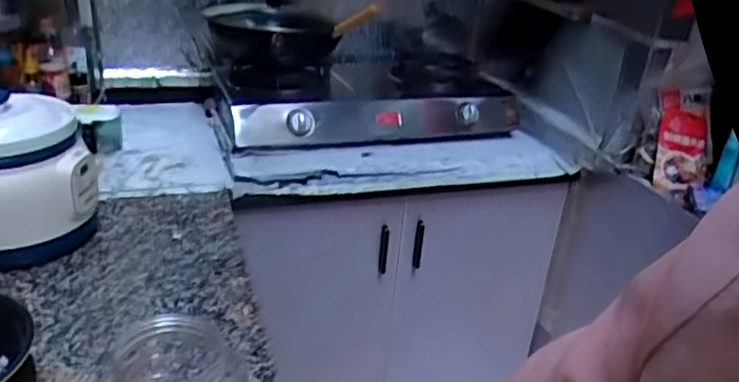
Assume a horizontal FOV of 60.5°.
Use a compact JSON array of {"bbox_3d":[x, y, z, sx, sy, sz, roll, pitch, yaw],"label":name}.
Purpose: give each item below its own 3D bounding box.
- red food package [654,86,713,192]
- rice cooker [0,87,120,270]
[{"bbox_3d":[0.644,-0.108,1.295,0.138,0.201,0.029,-6,7,-21],"label":"red food package"},{"bbox_3d":[-0.565,-0.018,0.988,0.222,0.230,0.207,-19,35,-40],"label":"rice cooker"}]

